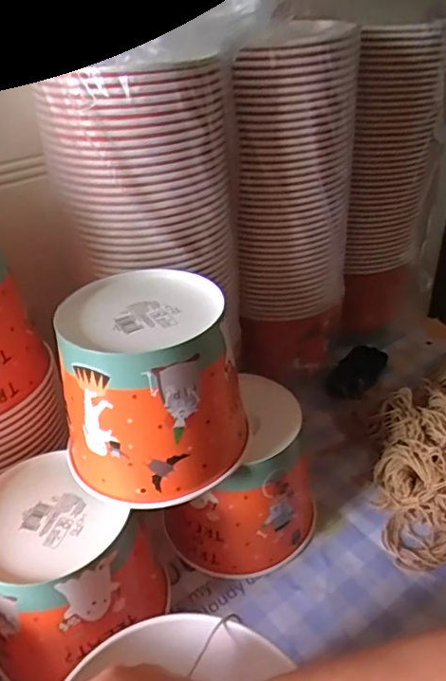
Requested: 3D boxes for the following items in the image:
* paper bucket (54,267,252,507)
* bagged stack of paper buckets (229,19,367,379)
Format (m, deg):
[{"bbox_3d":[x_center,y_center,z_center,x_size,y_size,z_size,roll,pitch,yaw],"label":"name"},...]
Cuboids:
[{"bbox_3d":[-0.059,0.034,0.441,0.142,0.130,0.140,-10,35,-9],"label":"paper bucket"},{"bbox_3d":[0.083,-0.131,0.603,0.120,0.375,0.129,4,36,11],"label":"bagged stack of paper buckets"}]

